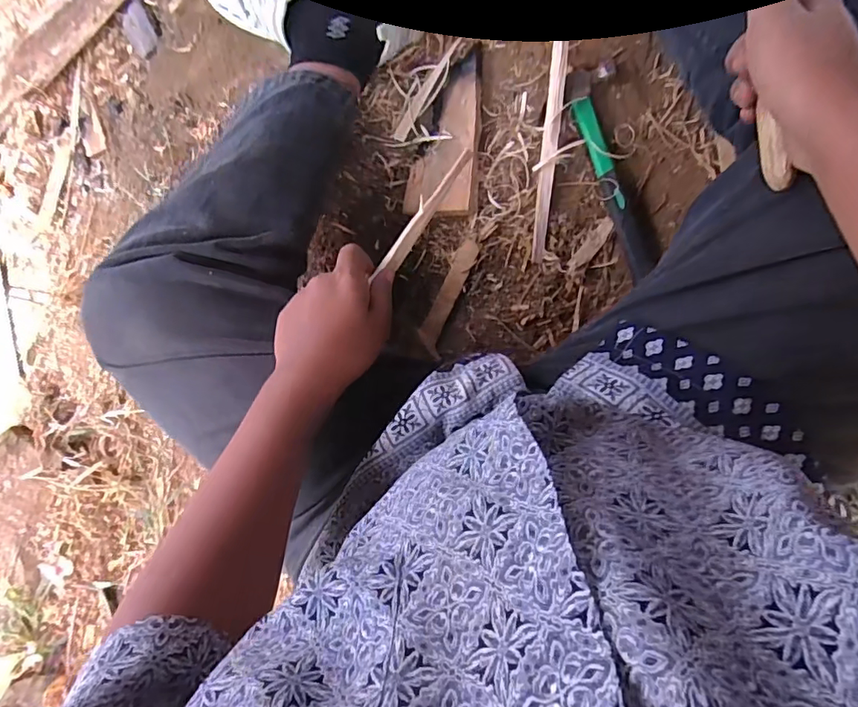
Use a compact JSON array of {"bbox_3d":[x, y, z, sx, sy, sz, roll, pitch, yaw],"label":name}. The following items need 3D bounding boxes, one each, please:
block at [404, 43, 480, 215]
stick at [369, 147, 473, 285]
[{"bbox_3d":[0.022,-0.263,0.629,0.081,0.027,0.197,4,81,24],"label":"block"},{"bbox_3d":[0.001,-0.149,0.523,0.015,0.014,0.194,27,61,6],"label":"stick"}]

